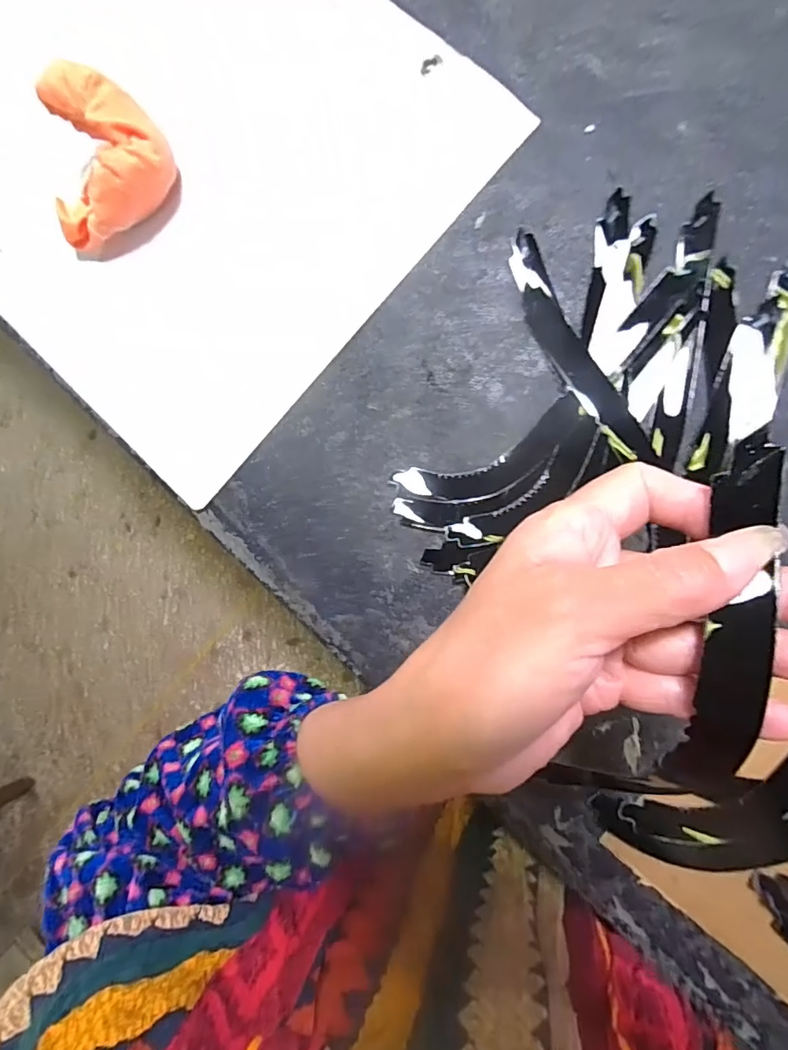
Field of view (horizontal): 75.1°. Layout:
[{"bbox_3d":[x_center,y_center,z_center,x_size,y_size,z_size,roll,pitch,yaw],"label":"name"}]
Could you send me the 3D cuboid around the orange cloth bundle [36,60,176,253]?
[{"bbox_3d":[-0.183,-0.218,0.310,0.087,0.049,0.064,-35,83,7],"label":"orange cloth bundle"}]

